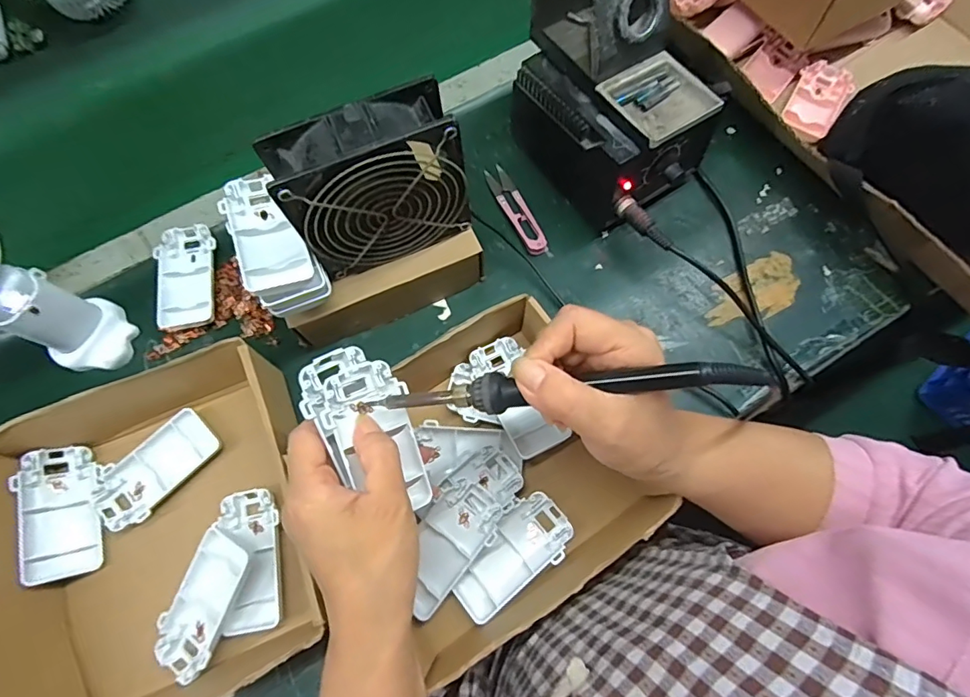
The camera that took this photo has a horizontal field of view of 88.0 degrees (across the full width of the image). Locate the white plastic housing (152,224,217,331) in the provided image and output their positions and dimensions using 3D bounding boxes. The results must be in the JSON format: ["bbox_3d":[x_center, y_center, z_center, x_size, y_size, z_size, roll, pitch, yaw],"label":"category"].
[{"bbox_3d":[-0.261,-0.062,0.443,0.049,0.017,0.095,-14,72,-5],"label":"white plastic housing"}]

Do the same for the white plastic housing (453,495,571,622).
[{"bbox_3d":[0.019,0.151,0.370,0.094,0.022,0.045,-36,75,-11],"label":"white plastic housing"}]

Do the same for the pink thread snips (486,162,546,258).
[{"bbox_3d":[0.029,-0.132,0.472,0.023,0.012,0.103,-23,73,-8],"label":"pink thread snips"}]

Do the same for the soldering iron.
[{"bbox_3d":[0.034,0.023,0.271,0.216,0.021,0.019,-7,71,14],"label":"soldering iron"}]

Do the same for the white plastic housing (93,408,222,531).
[{"bbox_3d":[-0.255,0.093,0.390,0.050,0.012,0.094,42,76,13],"label":"white plastic housing"}]

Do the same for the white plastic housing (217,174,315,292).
[{"bbox_3d":[-0.156,-0.082,0.357,0.044,0.016,0.092,-23,73,-7],"label":"white plastic housing"}]

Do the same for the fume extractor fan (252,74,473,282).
[{"bbox_3d":[-0.075,-0.110,0.349,0.117,0.113,0.044,-20,72,-6],"label":"fume extractor fan"}]

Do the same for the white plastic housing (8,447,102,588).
[{"bbox_3d":[-0.317,0.121,0.373,0.047,0.020,0.095,0,61,-43],"label":"white plastic housing"}]

